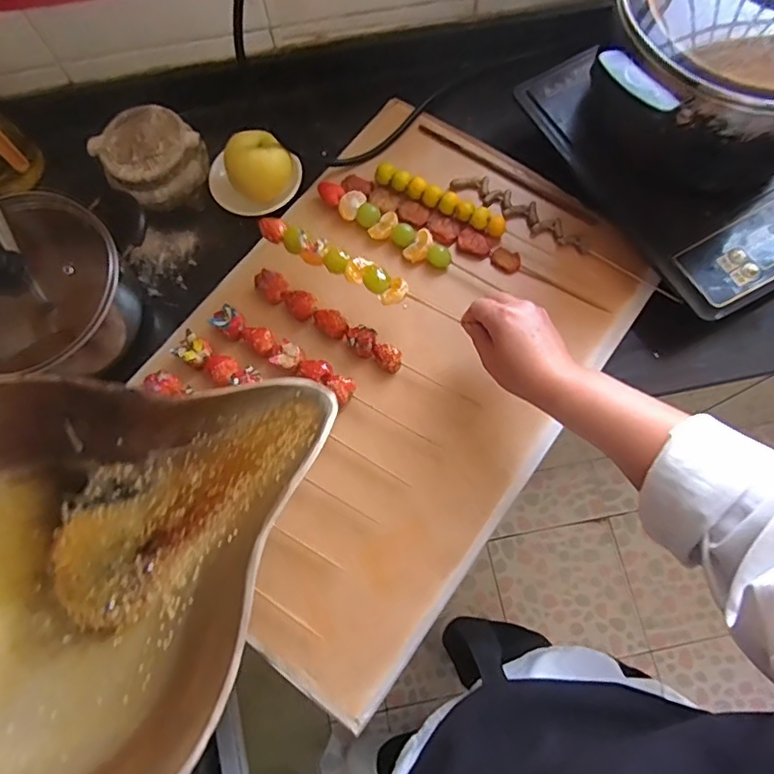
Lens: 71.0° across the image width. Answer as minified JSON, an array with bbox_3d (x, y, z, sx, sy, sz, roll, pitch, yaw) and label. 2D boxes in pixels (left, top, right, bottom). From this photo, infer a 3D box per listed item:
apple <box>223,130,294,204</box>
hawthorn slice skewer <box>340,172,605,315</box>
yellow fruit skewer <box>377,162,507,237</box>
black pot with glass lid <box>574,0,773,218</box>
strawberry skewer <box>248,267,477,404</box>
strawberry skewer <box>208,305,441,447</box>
[{"bbox_3d":[-0.142,-0.243,0.598,0.056,0.055,0.057,-1,72,2],"label":"apple"},{"bbox_3d":[0.094,-0.167,0.613,0.323,0.010,0.034,28,75,10],"label":"hawthorn slice skewer"},{"bbox_3d":[0.061,-0.215,0.621,0.159,0.018,0.021,28,75,10],"label":"yellow fruit skewer"},{"bbox_3d":[0.326,-0.312,0.514,0.244,0.199,0.250,-1,72,2],"label":"black pot with glass lid"},{"bbox_3d":[-0.030,-0.050,0.572,0.267,0.024,0.029,32,76,11],"label":"strawberry skewer"},{"bbox_3d":[-0.069,-0.010,0.556,0.255,0.026,0.029,31,76,11],"label":"strawberry skewer"}]

